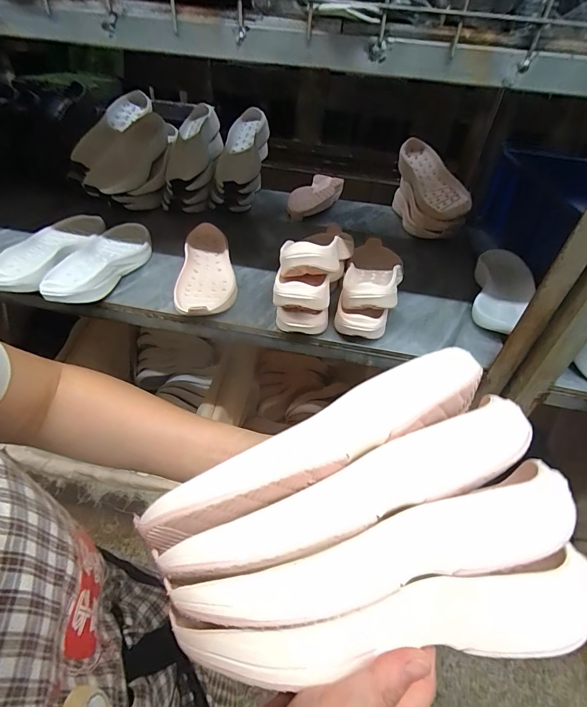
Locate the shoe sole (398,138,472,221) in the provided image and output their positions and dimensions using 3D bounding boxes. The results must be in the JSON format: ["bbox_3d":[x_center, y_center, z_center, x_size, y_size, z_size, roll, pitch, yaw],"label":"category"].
[{"bbox_3d":[0.349,-0.434,0.945,0.105,0.055,0.275,-28,65,13],"label":"shoe sole"}]

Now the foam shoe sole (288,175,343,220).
[{"bbox_3d":[0.060,-0.427,1.024,0.111,0.053,0.242,18,45,12],"label":"foam shoe sole"}]

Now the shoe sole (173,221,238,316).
[{"bbox_3d":[-0.162,-0.157,0.690,0.102,0.033,0.280,-4,45,-10],"label":"shoe sole"}]

